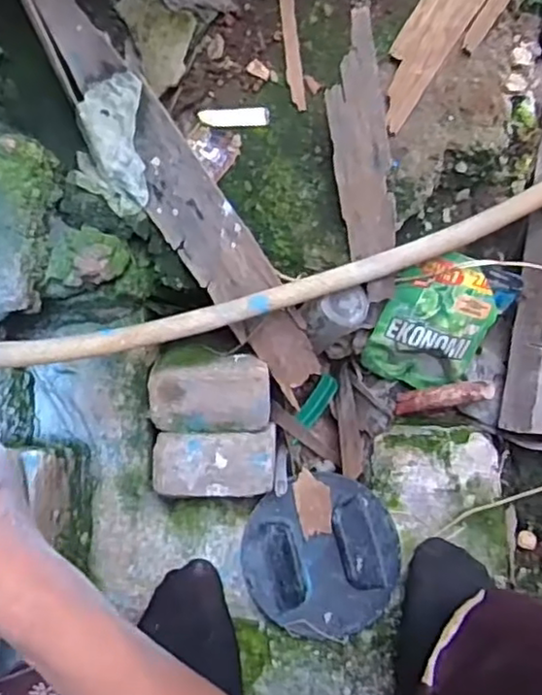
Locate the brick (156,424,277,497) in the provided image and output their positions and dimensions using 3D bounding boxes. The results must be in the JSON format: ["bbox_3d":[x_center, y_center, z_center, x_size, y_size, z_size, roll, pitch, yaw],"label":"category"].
[{"bbox_3d":[-0.049,0.102,0.578,0.106,0.035,0.055,-3,87,2],"label":"brick"}]

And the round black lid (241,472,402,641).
[{"bbox_3d":[0.045,0.186,0.581,0.136,0.020,0.136,0,88,2],"label":"round black lid"}]

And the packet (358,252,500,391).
[{"bbox_3d":[0.153,-0.019,0.618,0.097,0.029,0.150,19,122,4],"label":"packet"}]

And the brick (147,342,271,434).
[{"bbox_3d":[-0.055,0.039,0.603,0.107,0.060,0.077,2,88,2],"label":"brick"}]

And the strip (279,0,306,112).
[{"bbox_3d":[0.015,-0.281,0.551,0.013,0.008,0.155,-6,87,2],"label":"strip"}]

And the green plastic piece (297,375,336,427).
[{"bbox_3d":[0.052,0.058,0.711,0.020,0.014,0.062,33,77,3],"label":"green plastic piece"}]

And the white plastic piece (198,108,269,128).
[{"bbox_3d":[-0.032,-0.199,0.557,0.059,0.004,0.017,-2,88,2],"label":"white plastic piece"}]

